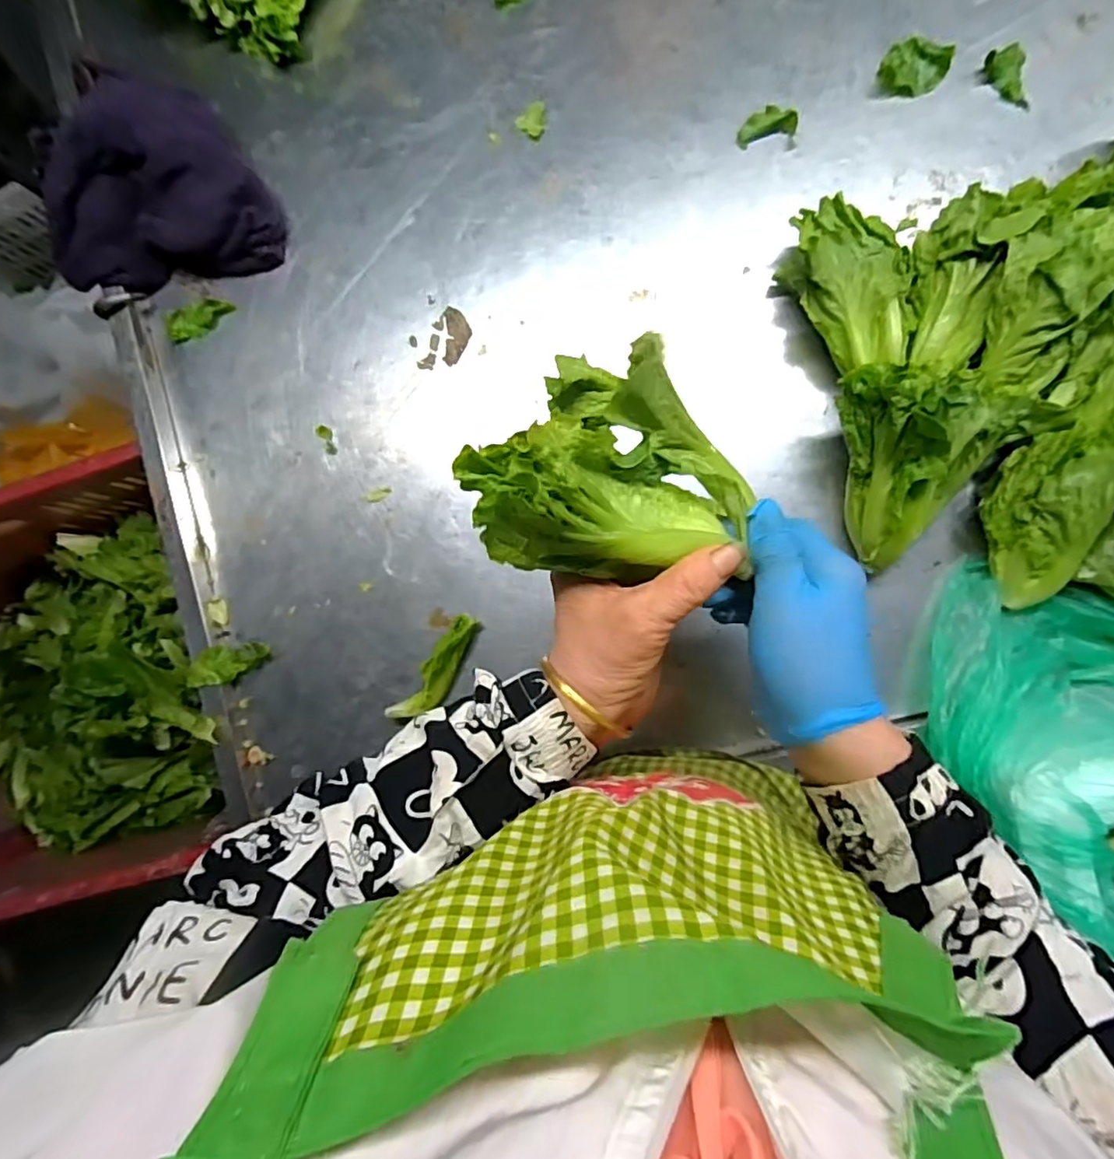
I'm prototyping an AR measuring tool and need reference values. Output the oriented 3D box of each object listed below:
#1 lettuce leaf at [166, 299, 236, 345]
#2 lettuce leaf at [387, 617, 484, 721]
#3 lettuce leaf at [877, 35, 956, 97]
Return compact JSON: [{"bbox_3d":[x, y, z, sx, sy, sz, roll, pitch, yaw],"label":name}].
[{"bbox_3d":[-0.298,-0.219,0.494,0.056,0.008,0.027,-31,86,-8],"label":"lettuce leaf"},{"bbox_3d":[-0.091,0.071,0.453,0.029,0.029,0.094,35,93,6],"label":"lettuce leaf"},{"bbox_3d":[0.256,-0.367,0.424,0.044,0.007,0.038,21,92,7],"label":"lettuce leaf"}]

